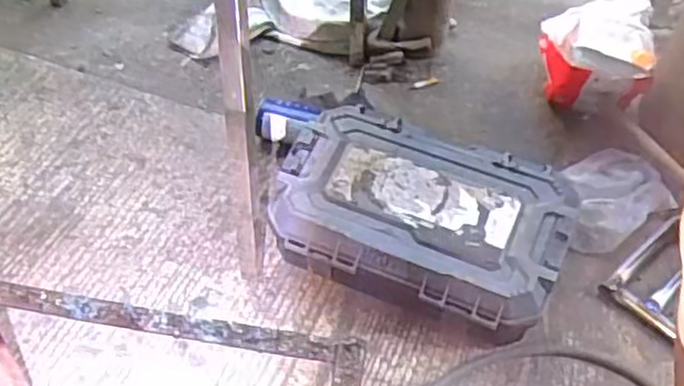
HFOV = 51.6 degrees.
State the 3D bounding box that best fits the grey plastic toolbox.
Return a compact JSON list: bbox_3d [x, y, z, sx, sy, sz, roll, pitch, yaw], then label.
[{"bbox_3d":[0.097,0.044,0.941,0.372,0.153,0.206,18,50,15],"label":"grey plastic toolbox"}]

